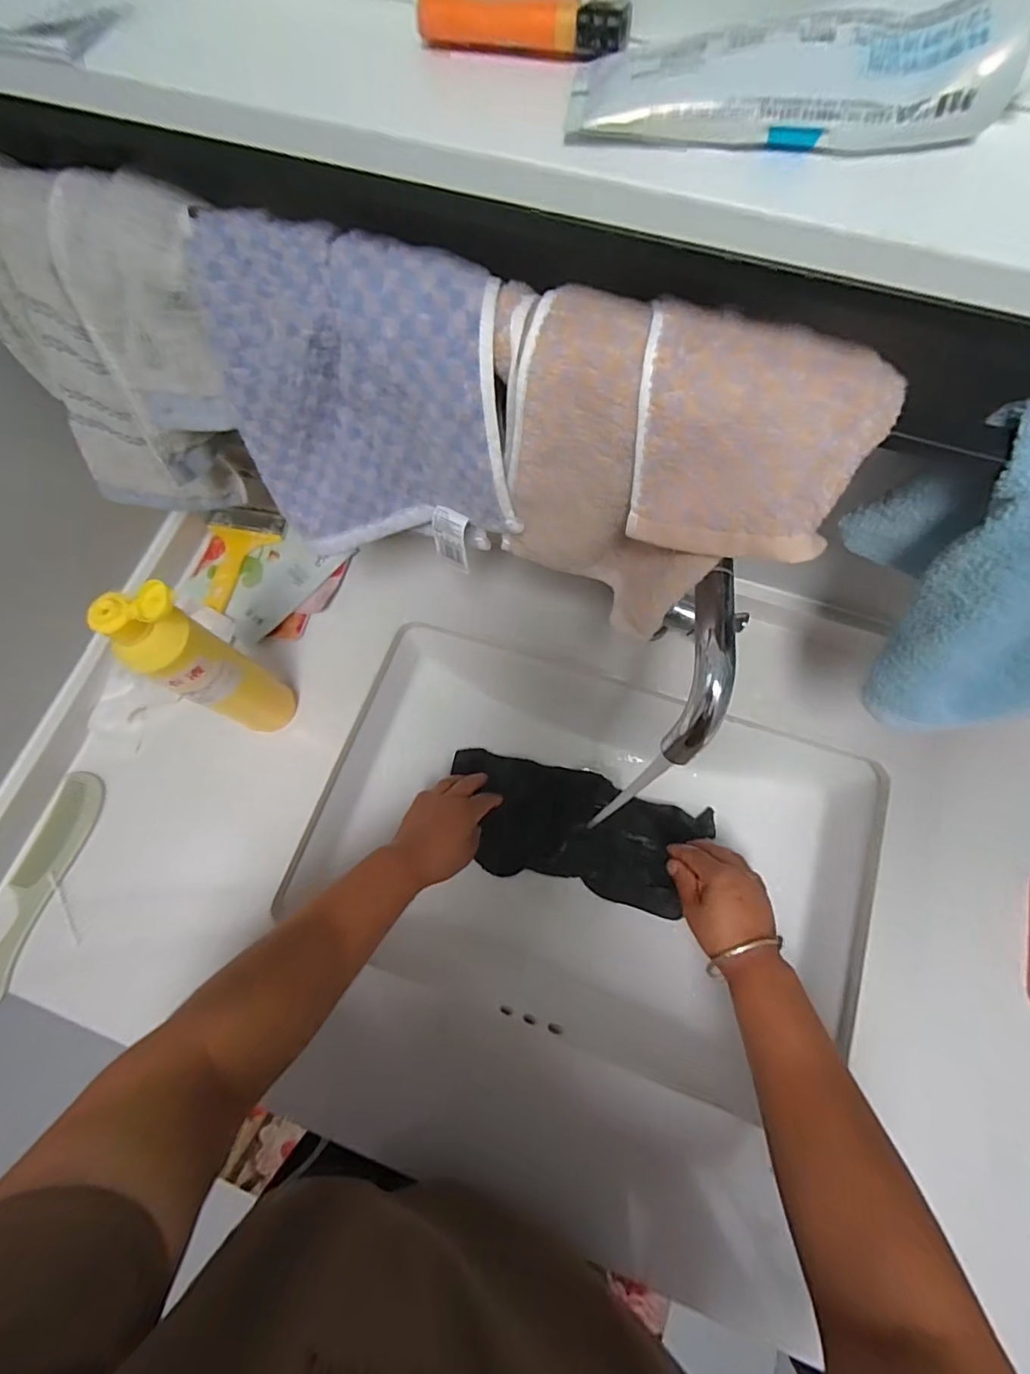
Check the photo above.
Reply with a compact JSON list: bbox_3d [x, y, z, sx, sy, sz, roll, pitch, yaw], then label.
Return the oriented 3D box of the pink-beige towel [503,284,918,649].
[{"bbox_3d":[0.072,-0.111,0.308,0.183,0.157,0.086,24,74,8],"label":"pink-beige towel"}]

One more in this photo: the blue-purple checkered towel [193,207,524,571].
[{"bbox_3d":[-0.084,-0.159,0.327,0.172,0.177,0.048,12,55,9],"label":"blue-purple checkered towel"}]

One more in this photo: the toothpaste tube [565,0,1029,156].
[{"bbox_3d":[0.097,-0.213,0.187,0.150,0.025,0.040,5,73,3],"label":"toothpaste tube"}]

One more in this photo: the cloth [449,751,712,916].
[{"bbox_3d":[0.071,0.171,0.644,0.296,0.039,0.134,12,73,5],"label":"cloth"}]

